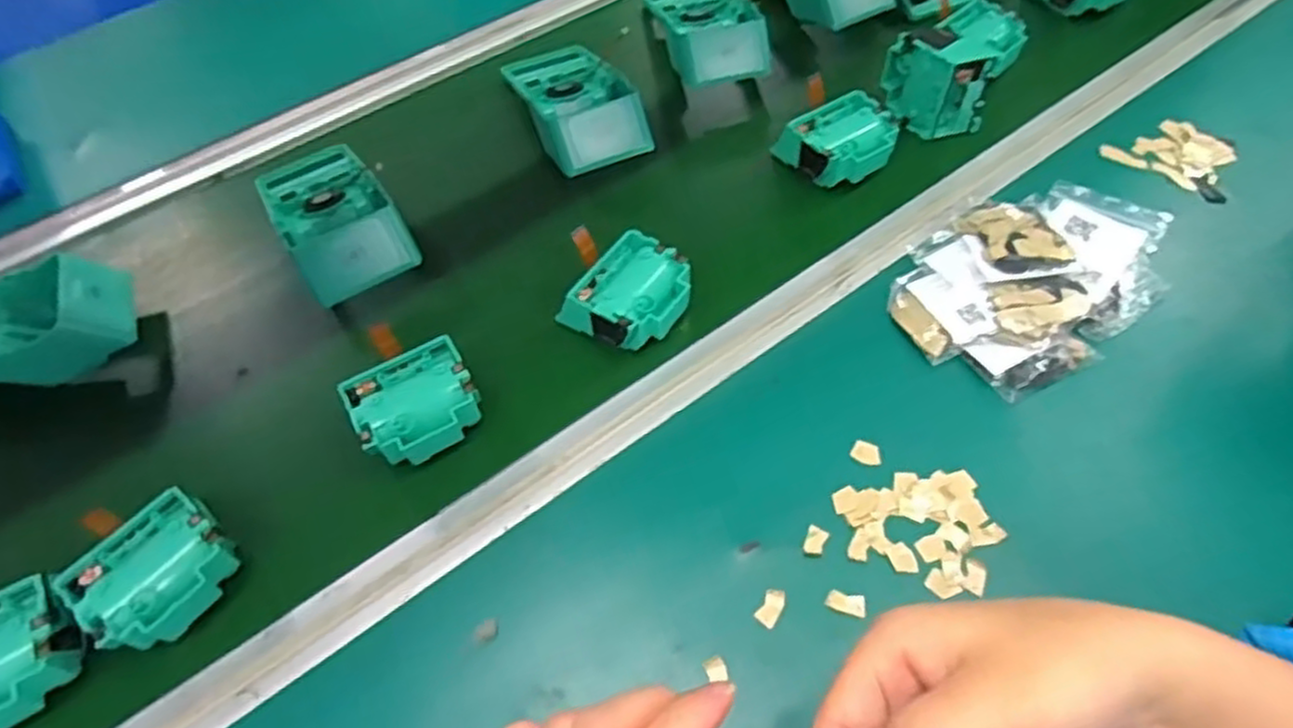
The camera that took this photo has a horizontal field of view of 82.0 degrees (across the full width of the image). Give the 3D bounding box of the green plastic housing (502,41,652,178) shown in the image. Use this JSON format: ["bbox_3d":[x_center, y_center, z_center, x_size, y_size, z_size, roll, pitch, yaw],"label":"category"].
[{"bbox_3d":[-0.064,-0.234,0.644,0.082,0.053,0.180,-18,56,-13],"label":"green plastic housing"}]

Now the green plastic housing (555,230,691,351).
[{"bbox_3d":[-0.011,-0.047,0.516,0.074,0.034,0.078,32,60,21],"label":"green plastic housing"}]

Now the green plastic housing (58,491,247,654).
[{"bbox_3d":[-0.275,0.119,0.420,0.065,0.034,0.075,38,62,23],"label":"green plastic housing"}]

